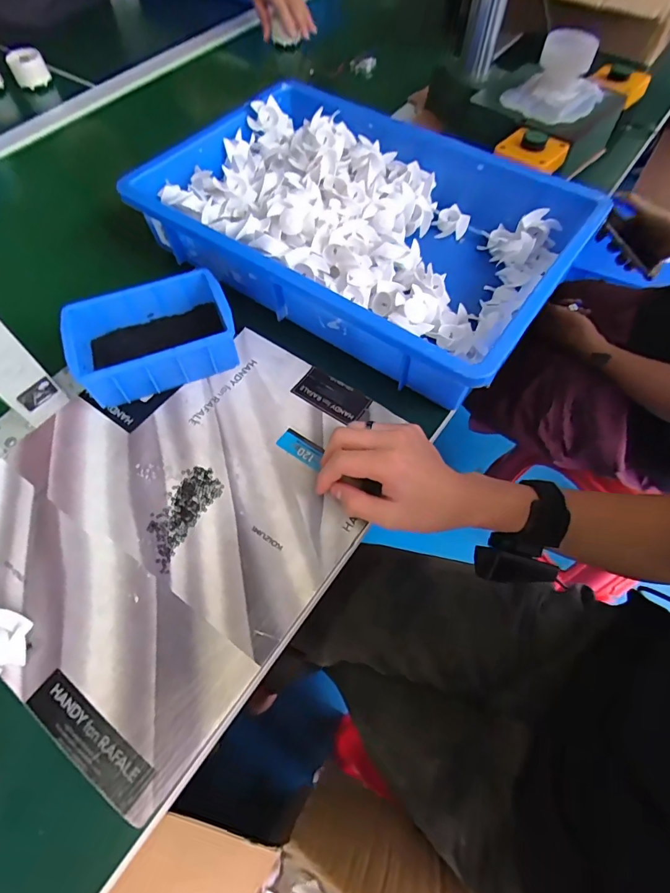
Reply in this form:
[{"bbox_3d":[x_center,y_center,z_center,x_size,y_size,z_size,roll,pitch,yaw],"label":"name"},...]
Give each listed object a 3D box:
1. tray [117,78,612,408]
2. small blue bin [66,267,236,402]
[{"bbox_3d":[0.026,-0.238,0.488,0.423,0.089,0.286,31,65,18],"label":"tray"},{"bbox_3d":[-0.172,-0.103,0.431,0.145,0.057,0.099,-21,62,-11],"label":"small blue bin"}]

